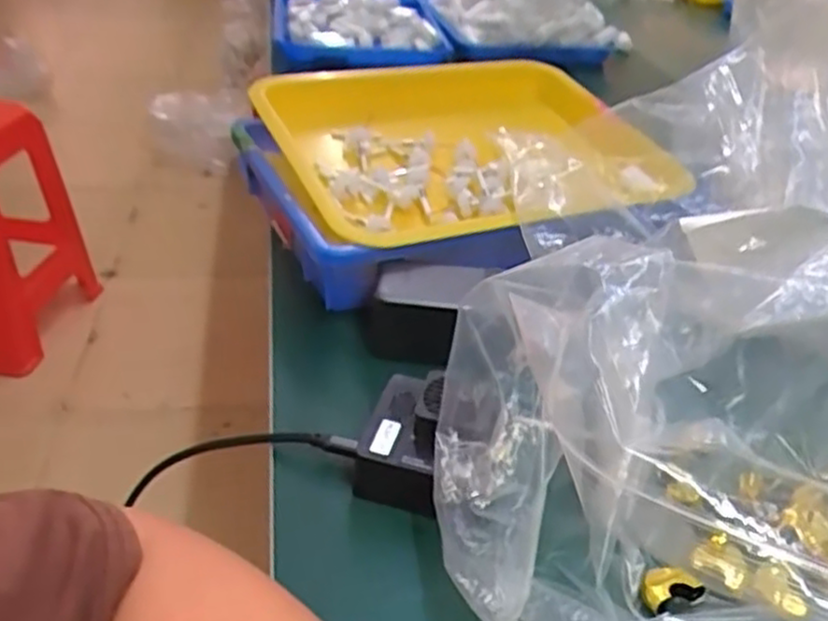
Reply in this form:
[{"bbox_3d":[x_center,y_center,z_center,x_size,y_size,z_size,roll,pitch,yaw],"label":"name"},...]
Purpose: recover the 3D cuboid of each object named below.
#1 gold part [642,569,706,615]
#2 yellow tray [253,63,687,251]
[{"bbox_3d":[0.123,0.134,0.356,0.027,0.010,0.020,-11,38,-22],"label":"gold part"},{"bbox_3d":[0.046,-0.149,0.641,0.325,0.068,0.269,-9,38,-19],"label":"yellow tray"}]

